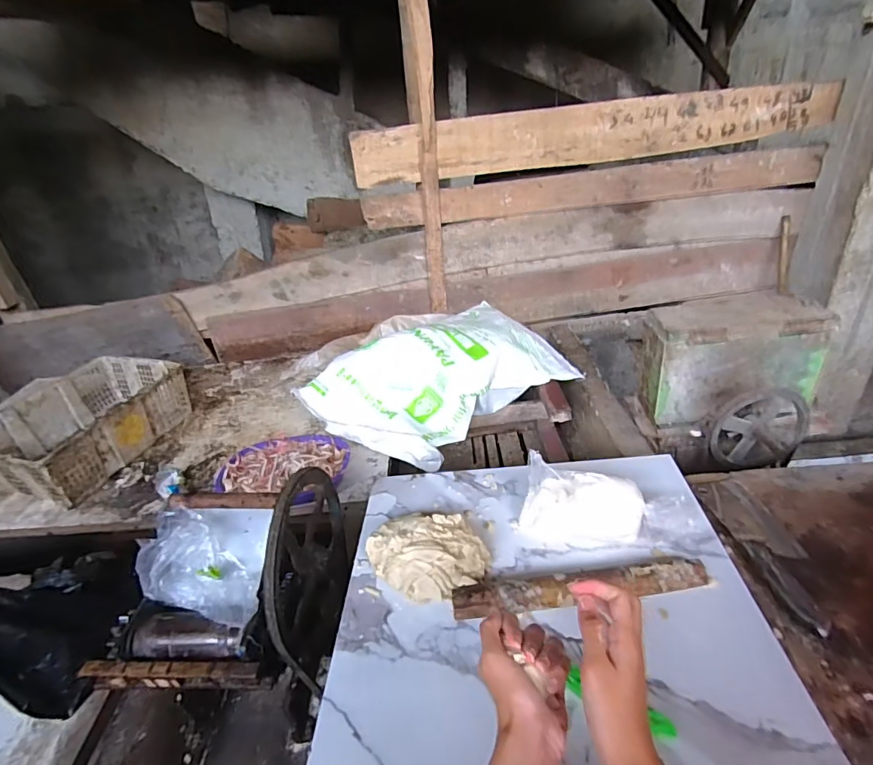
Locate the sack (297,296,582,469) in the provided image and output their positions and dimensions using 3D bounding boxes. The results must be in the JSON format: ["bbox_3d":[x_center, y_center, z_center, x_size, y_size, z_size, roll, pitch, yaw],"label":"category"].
[{"bbox_3d":[0.025,-0.030,1.304,0.673,0.194,0.411,-28,37,-31],"label":"sack"}]

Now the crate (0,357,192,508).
[{"bbox_3d":[-0.981,0.106,1.342,0.342,0.135,0.469,5,33,18],"label":"crate"}]

